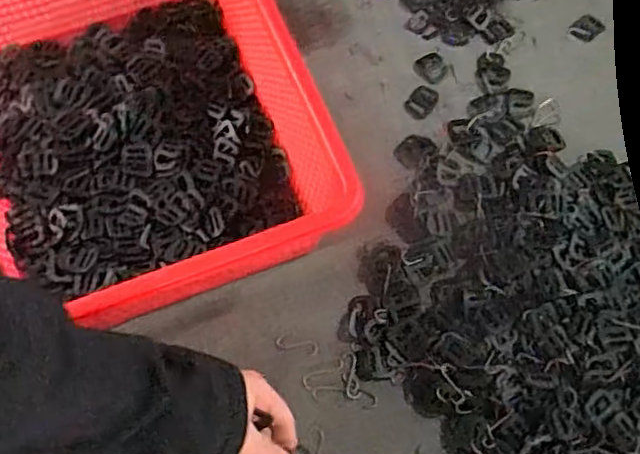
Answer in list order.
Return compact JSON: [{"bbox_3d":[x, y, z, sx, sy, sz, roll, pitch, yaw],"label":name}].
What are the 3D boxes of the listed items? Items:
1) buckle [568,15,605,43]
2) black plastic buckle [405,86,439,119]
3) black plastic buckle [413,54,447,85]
[{"bbox_3d":[0.276,-0.206,0.654,0.034,0.004,0.026,-38,72,-15],"label":"buckle"},{"bbox_3d":[0.099,-0.123,0.620,0.025,0.004,0.036,29,70,11],"label":"black plastic buckle"},{"bbox_3d":[0.113,-0.160,0.637,0.030,0.004,0.034,-35,72,-13],"label":"black plastic buckle"}]

